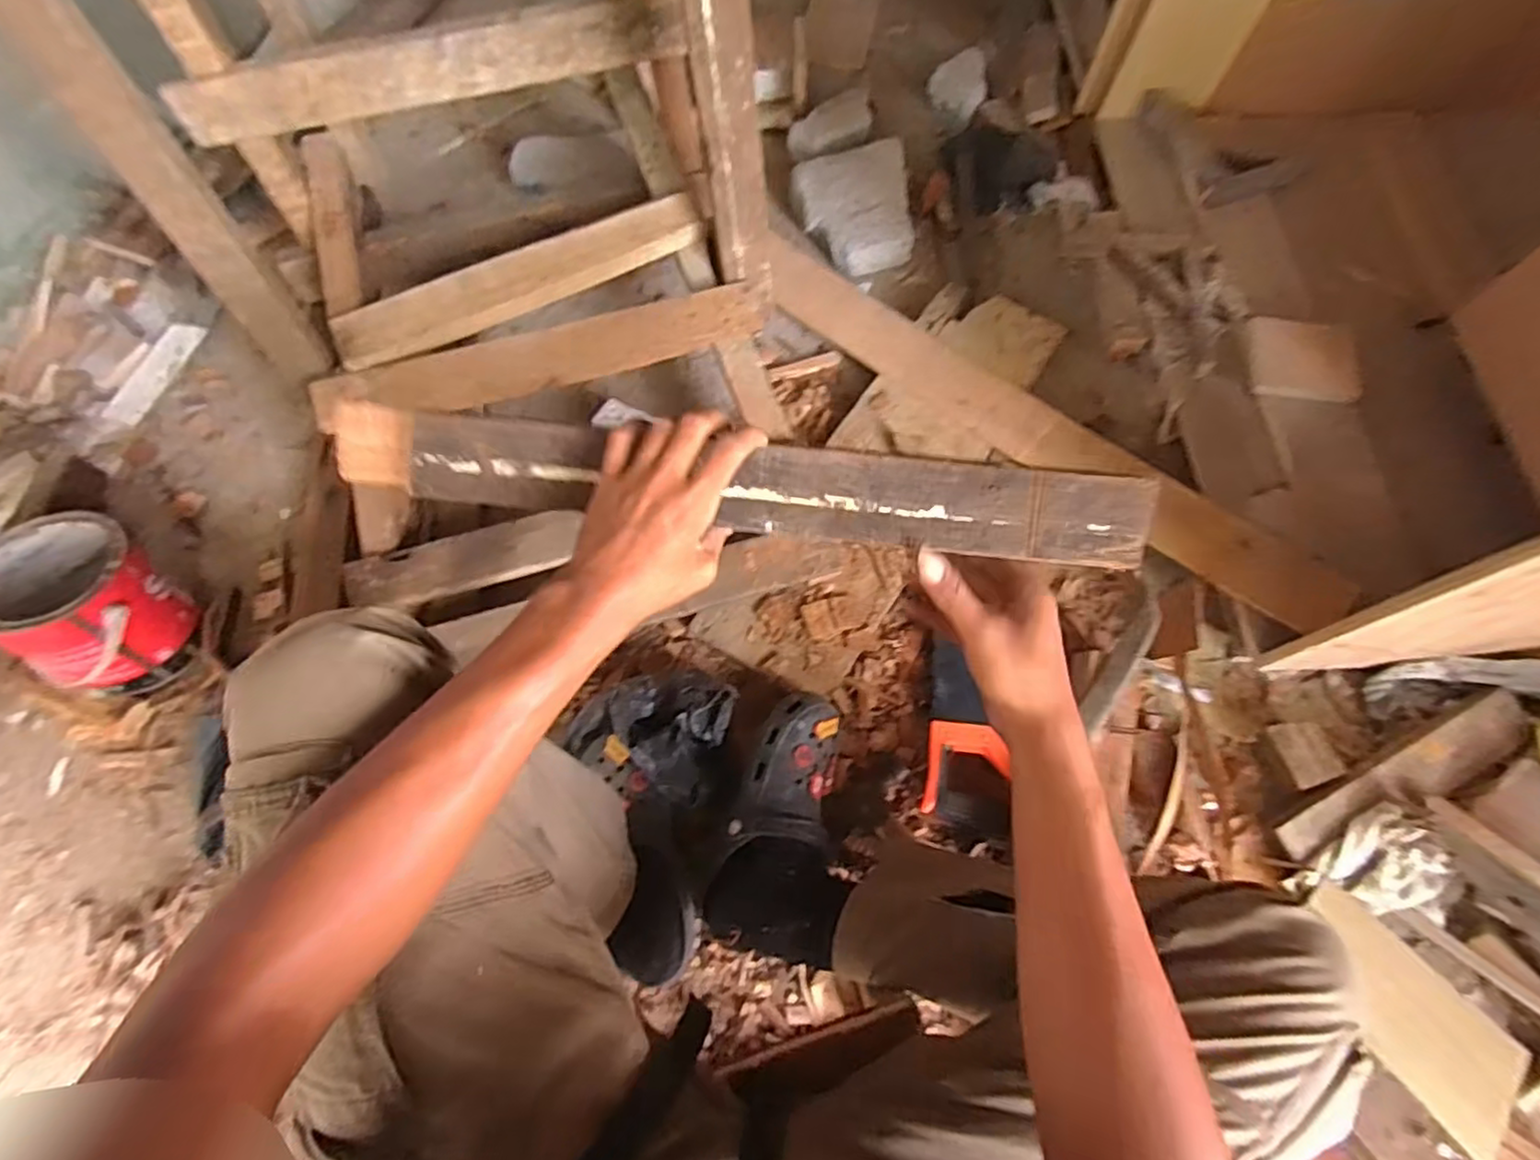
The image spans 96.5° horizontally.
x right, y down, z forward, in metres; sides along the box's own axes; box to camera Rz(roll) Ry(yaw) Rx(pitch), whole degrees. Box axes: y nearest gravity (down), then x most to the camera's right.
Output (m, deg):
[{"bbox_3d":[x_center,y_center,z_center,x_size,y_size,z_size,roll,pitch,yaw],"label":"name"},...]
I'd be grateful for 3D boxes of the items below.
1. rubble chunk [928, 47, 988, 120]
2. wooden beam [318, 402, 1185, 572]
[{"bbox_3d":[0.315,-0.830,1.155,0.089,0.068,0.085,6,69,4],"label":"rubble chunk"},{"bbox_3d":[-0.026,-0.065,0.464,0.523,0.038,0.063,7,108,5],"label":"wooden beam"}]

